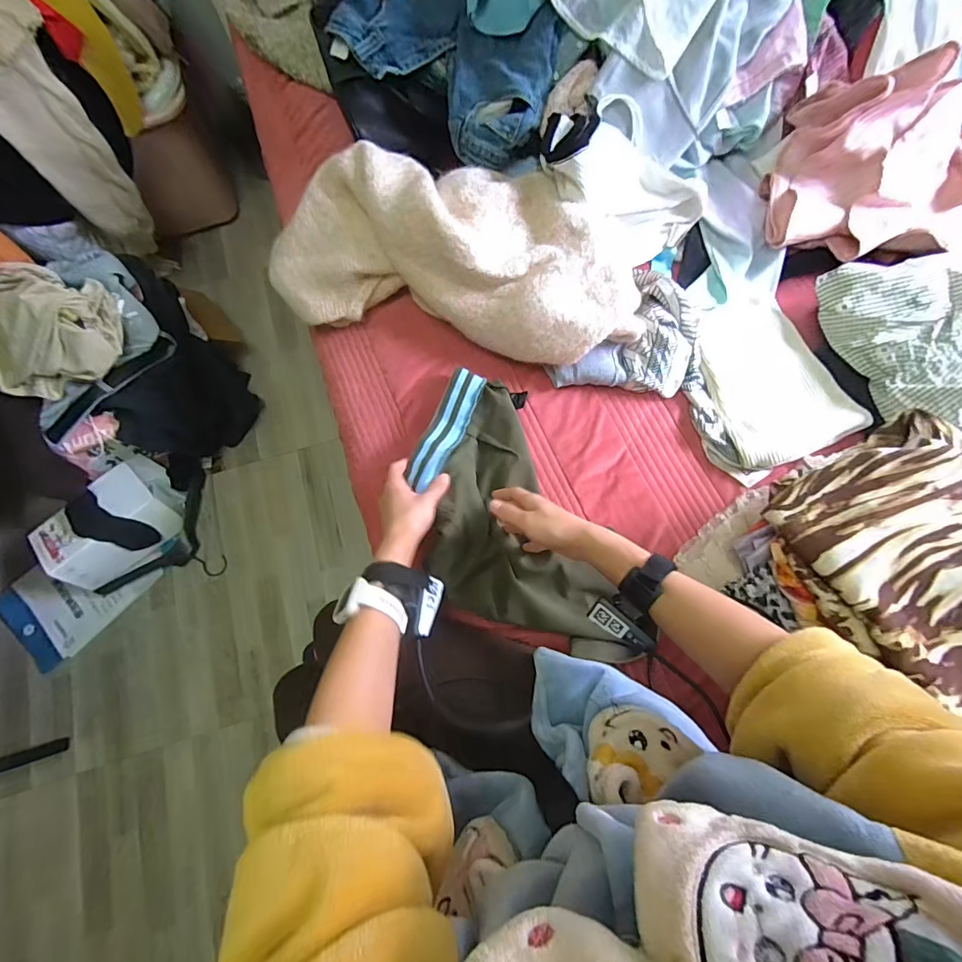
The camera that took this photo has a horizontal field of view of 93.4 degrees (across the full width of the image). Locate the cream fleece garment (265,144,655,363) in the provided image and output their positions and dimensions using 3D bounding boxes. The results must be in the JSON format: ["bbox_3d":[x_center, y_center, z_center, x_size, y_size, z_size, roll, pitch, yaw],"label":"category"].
[{"bbox_3d":[-0.041,-0.337,0.677,0.568,0.131,0.251,13,75,4],"label":"cream fleece garment"}]

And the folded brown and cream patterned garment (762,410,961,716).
[{"bbox_3d":[0.488,0.123,0.461,0.221,0.079,0.364,-28,76,-7],"label":"folded brown and cream patterned garment"}]

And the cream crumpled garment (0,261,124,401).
[{"bbox_3d":[-0.841,-0.285,0.854,0.258,0.130,0.244,23,76,7],"label":"cream crumpled garment"}]

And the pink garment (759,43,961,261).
[{"bbox_3d":[0.625,-0.445,0.643,0.365,0.139,0.209,6,74,2],"label":"pink garment"}]

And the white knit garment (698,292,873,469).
[{"bbox_3d":[0.419,-0.158,0.662,0.168,0.032,0.257,-14,75,-3],"label":"white knit garment"}]

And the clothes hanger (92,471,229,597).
[{"bbox_3d":[-0.707,0.157,1.071,0.210,0.042,0.350,28,76,8],"label":"clothes hanger"}]

